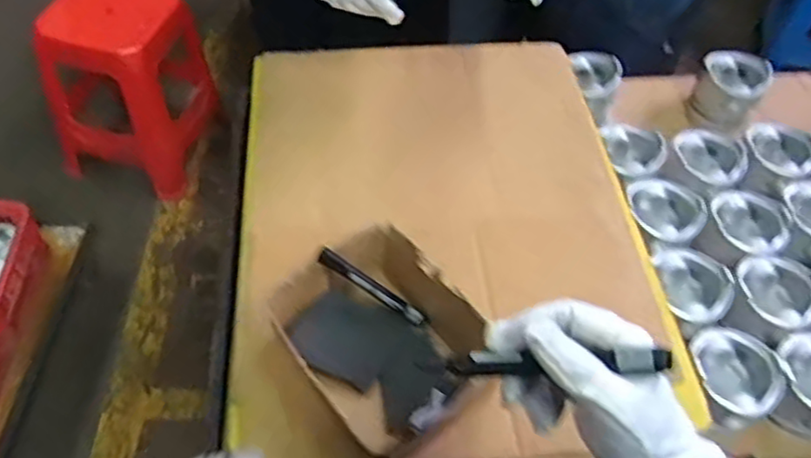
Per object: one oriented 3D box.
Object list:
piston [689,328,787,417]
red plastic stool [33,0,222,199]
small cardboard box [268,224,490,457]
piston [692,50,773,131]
[{"bbox_3d":[0.375,0.176,0.789,0.105,0.067,0.103,16,54,8],"label":"piston"},{"bbox_3d":[-0.713,-0.372,1.764,0.311,0.457,0.344,15,54,8],"label":"red plastic stool"},{"bbox_3d":[-0.025,0.113,0.677,0.166,0.088,0.193,-37,63,-27],"label":"small cardboard box"},{"bbox_3d":[0.540,-0.238,1.124,0.099,0.107,0.099,31,57,19],"label":"piston"}]

